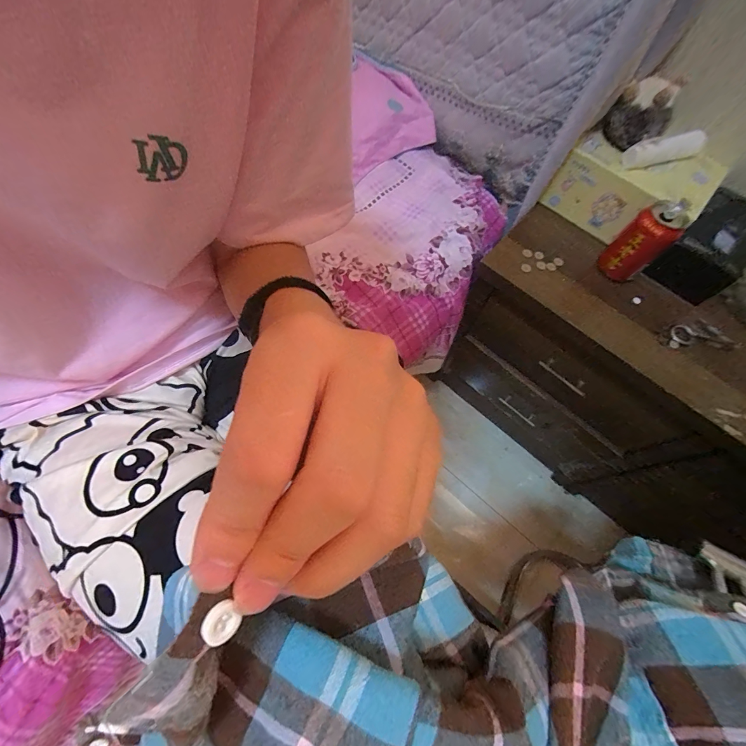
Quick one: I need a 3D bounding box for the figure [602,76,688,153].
[{"bbox_3d":[0.368,-0.355,0.496,0.049,0.085,0.080,-6,67,-8],"label":"figure"}]

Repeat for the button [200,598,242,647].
[{"bbox_3d":[-0.044,0.072,0.104,0.010,0.004,0.011,2,87,-39],"label":"button"}]

